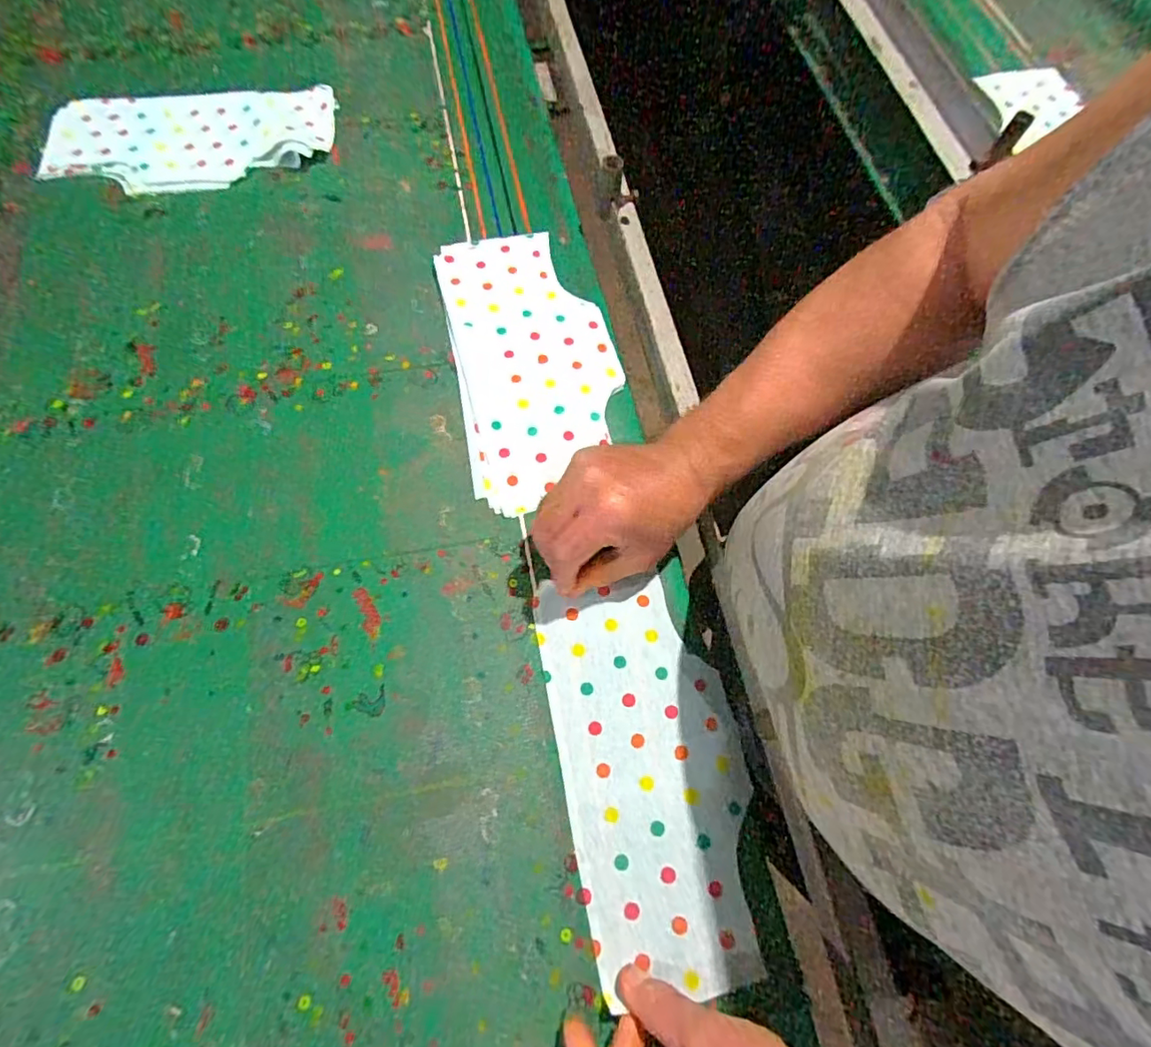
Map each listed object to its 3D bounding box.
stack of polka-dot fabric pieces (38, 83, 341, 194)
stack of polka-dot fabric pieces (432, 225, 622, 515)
[{"bbox_3d":[-0.412,-0.417,0.605,0.289,0.020,0.145,-7,67,-3],"label":"stack of polka-dot fabric pieces"},{"bbox_3d":[-0.038,-0.154,0.511,0.142,0.007,0.290,-12,67,-5],"label":"stack of polka-dot fabric pieces"}]

